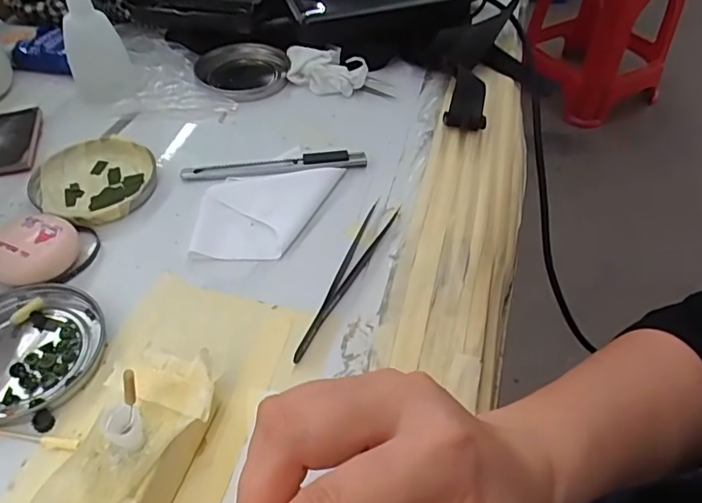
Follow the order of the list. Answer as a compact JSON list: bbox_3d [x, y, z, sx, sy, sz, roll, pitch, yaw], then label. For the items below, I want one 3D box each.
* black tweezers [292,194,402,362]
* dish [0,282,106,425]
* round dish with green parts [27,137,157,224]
[{"bbox_3d":[-0.004,0.013,0.318,0.015,0.005,0.124,21,51,16],"label":"black tweezers"},{"bbox_3d":[-0.169,0.050,0.280,0.076,0.008,0.077,1,48,-1],"label":"dish"},{"bbox_3d":[-0.170,-0.049,0.367,0.082,0.011,0.073,31,54,23],"label":"round dish with green parts"}]

